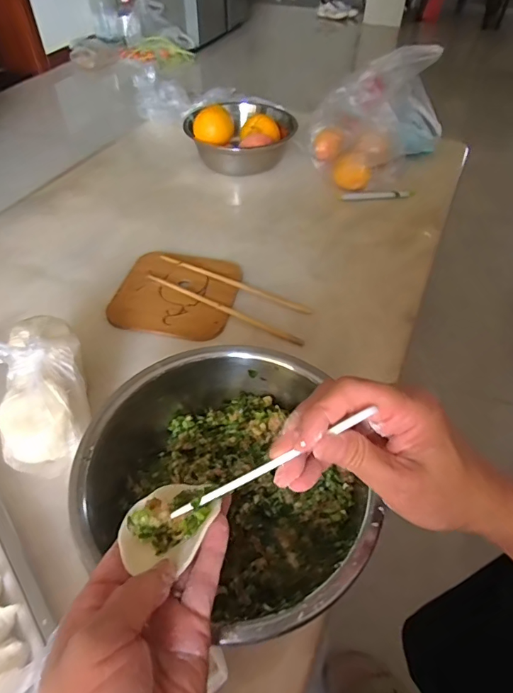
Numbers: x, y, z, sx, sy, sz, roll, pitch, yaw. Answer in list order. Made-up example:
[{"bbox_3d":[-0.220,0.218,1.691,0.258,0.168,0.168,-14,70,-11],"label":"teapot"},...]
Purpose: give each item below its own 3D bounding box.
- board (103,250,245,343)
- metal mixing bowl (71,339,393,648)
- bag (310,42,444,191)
[{"bbox_3d":[-0.111,-0.075,0.608,0.160,0.009,0.148,9,49,5],"label":"board"},{"bbox_3d":[-0.019,0.114,0.377,0.223,0.110,0.201,25,52,18],"label":"metal mixing bowl"},{"bbox_3d":[0.207,-0.427,0.809,0.213,0.175,0.184,-36,58,-29],"label":"bag"}]

